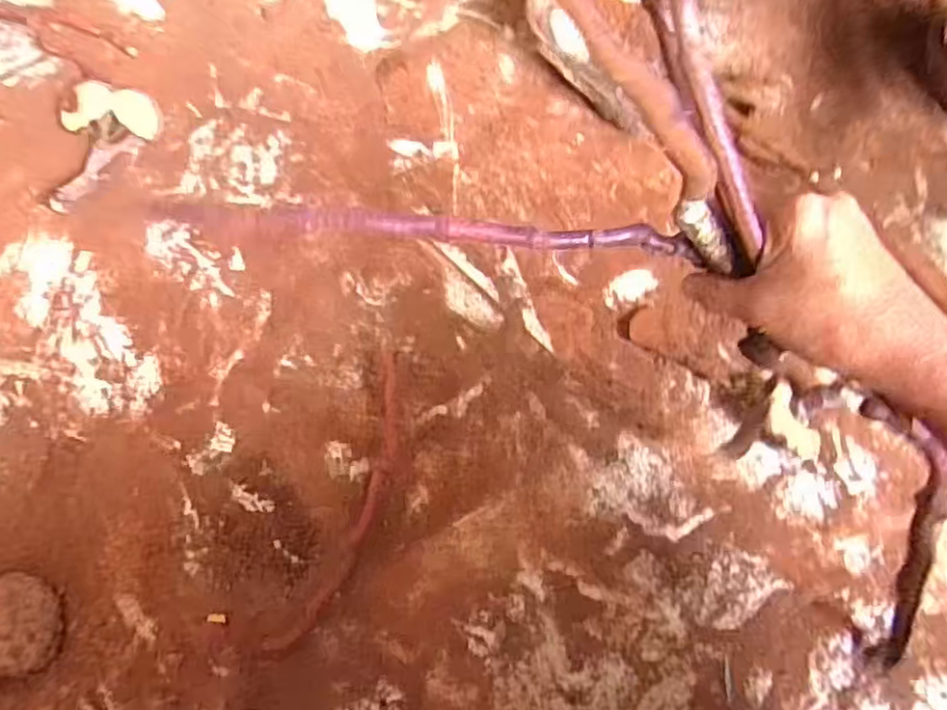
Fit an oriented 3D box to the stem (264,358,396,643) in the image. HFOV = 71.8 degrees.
[{"bbox_3d":[-0.096,0.116,0.521,0.039,0.010,0.241,20,73,6],"label":"stem"}]

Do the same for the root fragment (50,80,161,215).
[{"bbox_3d":[-0.362,-0.204,0.613,0.074,0.030,0.128,42,76,12],"label":"root fragment"}]

